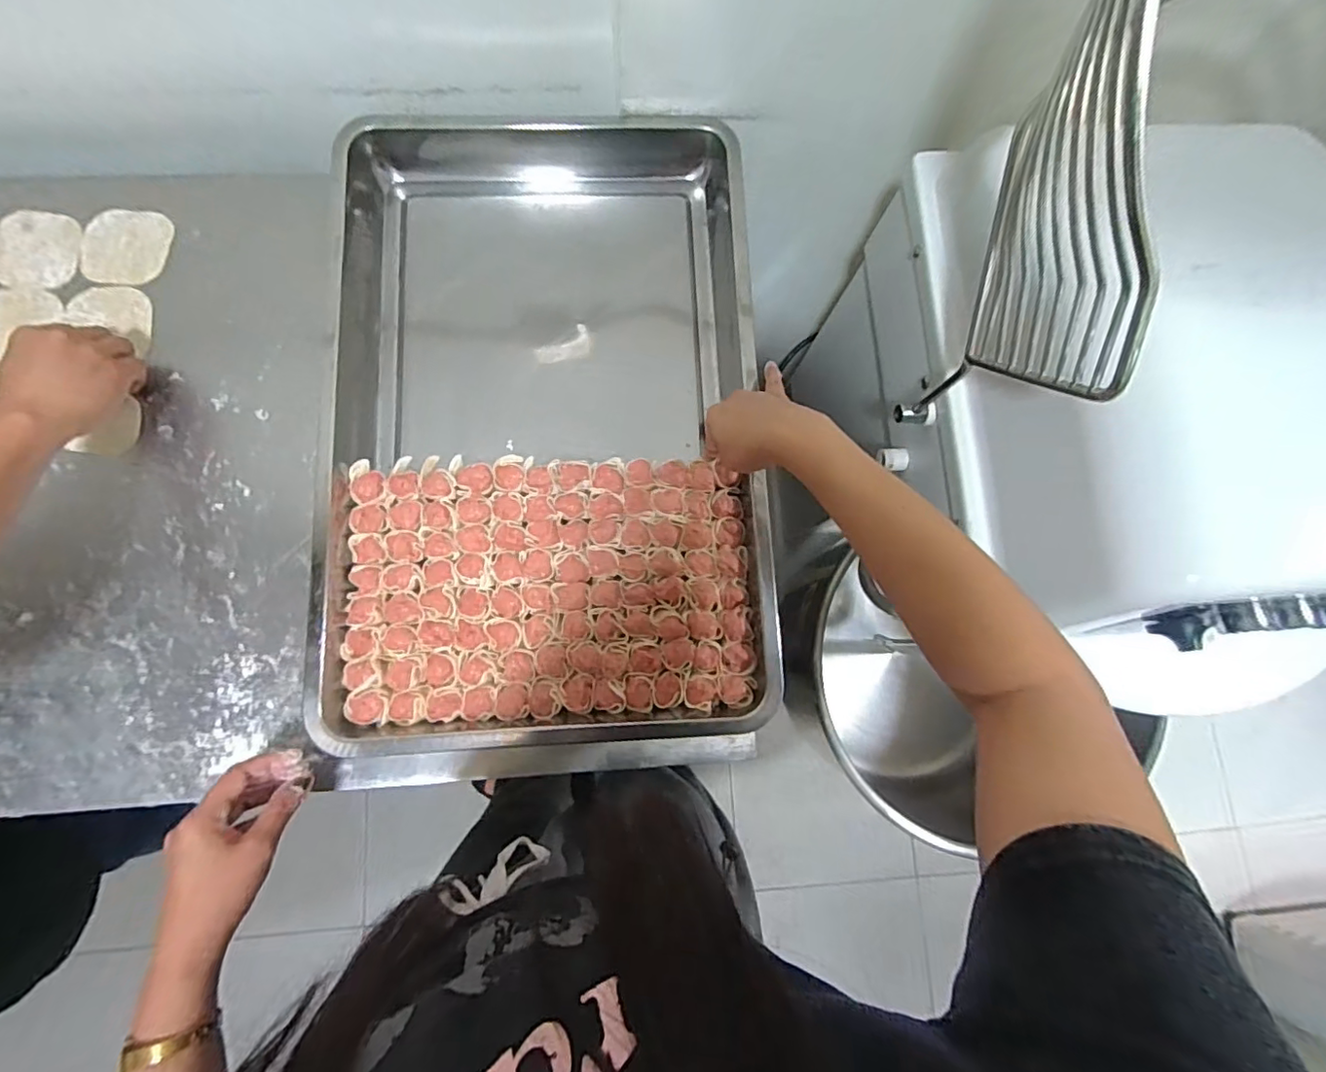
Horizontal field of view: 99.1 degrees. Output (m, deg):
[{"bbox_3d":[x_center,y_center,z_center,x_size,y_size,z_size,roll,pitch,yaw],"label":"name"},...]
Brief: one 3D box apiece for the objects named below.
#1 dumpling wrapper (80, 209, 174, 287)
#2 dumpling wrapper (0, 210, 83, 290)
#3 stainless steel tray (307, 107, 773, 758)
[{"bbox_3d":[-0.533,-0.287,0.562,0.077,0.005,0.083,1,82,-5],"label":"dumpling wrapper"},{"bbox_3d":[-0.615,-0.283,0.555,0.085,0.004,0.085,1,82,-5],"label":"dumpling wrapper"},{"bbox_3d":[-0.106,-0.116,0.538,0.386,0.078,0.626,-2,82,-5],"label":"stainless steel tray"}]

